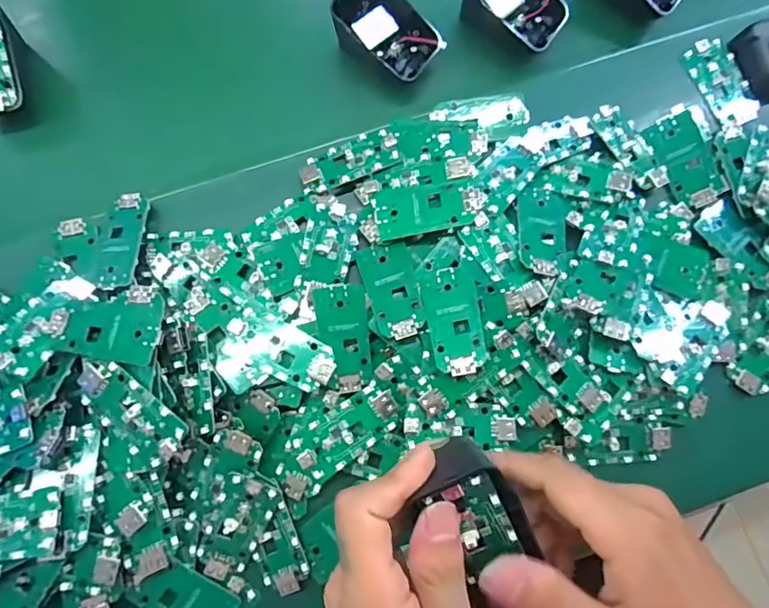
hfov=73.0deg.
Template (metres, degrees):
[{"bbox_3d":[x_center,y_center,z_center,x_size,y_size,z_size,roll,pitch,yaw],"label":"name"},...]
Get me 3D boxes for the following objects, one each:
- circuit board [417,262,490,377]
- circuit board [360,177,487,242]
[{"bbox_3d":[0.041,0.008,0.302,0.032,0.006,0.065,-14,70,8],"label":"circuit board"},{"bbox_3d":[0.024,-0.058,0.323,0.076,0.013,0.031,-11,80,10],"label":"circuit board"}]

